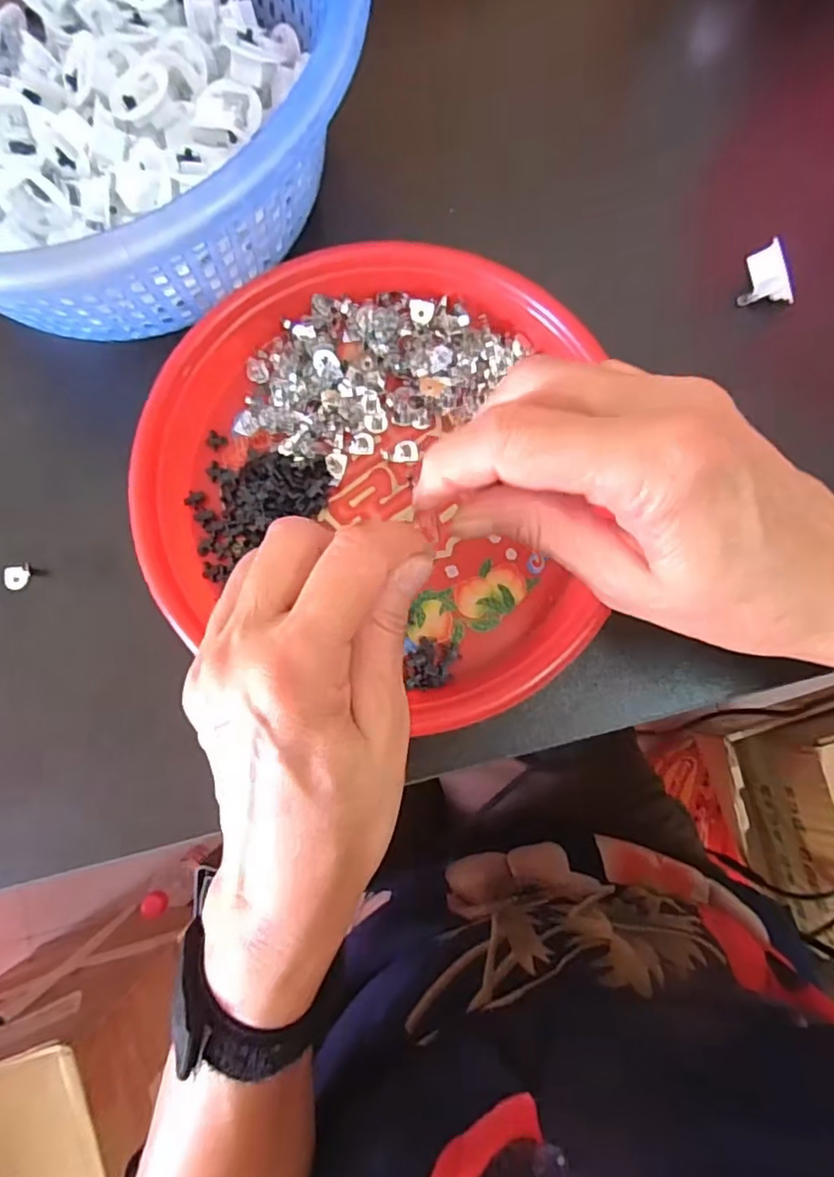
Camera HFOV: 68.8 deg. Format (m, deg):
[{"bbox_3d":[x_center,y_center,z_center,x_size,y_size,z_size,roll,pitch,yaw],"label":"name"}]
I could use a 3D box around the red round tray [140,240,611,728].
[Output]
[{"bbox_3d":[-0.027,-0.056,0.306,0.213,0.030,0.235,0,83,2],"label":"red round tray"}]

